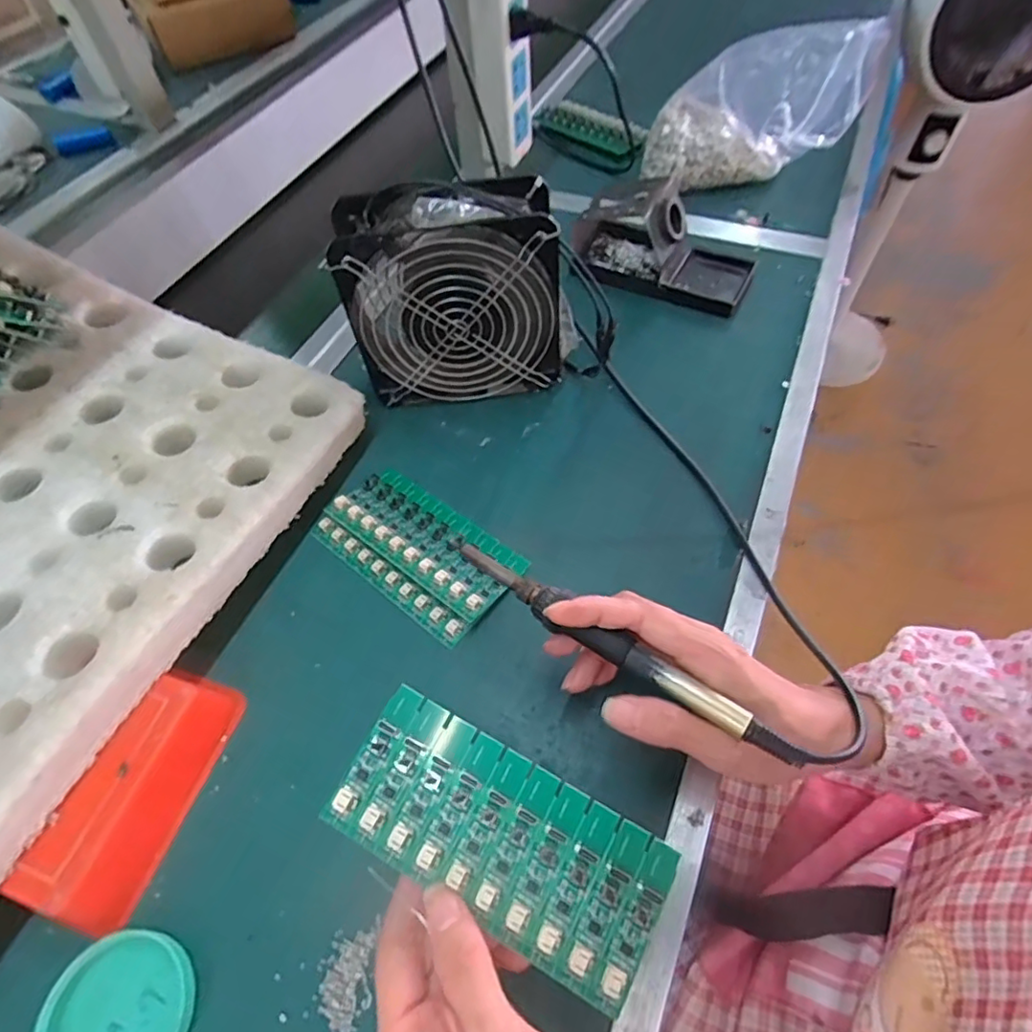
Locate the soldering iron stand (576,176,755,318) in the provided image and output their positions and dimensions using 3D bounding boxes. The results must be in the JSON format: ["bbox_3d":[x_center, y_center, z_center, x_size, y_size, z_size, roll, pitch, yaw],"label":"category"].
[{"bbox_3d":[0.136,-0.252,0.539,0.161,0.065,0.083,22,61,17],"label":"soldering iron stand"}]

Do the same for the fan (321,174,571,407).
[{"bbox_3d":[-0.042,-0.160,0.437,0.152,0.154,0.056,-7,57,-1],"label":"fan"}]

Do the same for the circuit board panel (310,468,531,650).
[{"bbox_3d":[-0.067,0.020,0.405,0.138,0.018,0.077,33,65,23],"label":"circuit board panel"}]

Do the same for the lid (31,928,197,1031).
[{"bbox_3d":[-0.187,0.234,0.275,0.064,0.009,0.065,-2,57,3],"label":"lid"}]

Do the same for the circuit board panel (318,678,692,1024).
[{"bbox_3d":[-0.007,0.131,0.244,0.135,0.006,0.062,27,70,12],"label":"circuit board panel"}]

